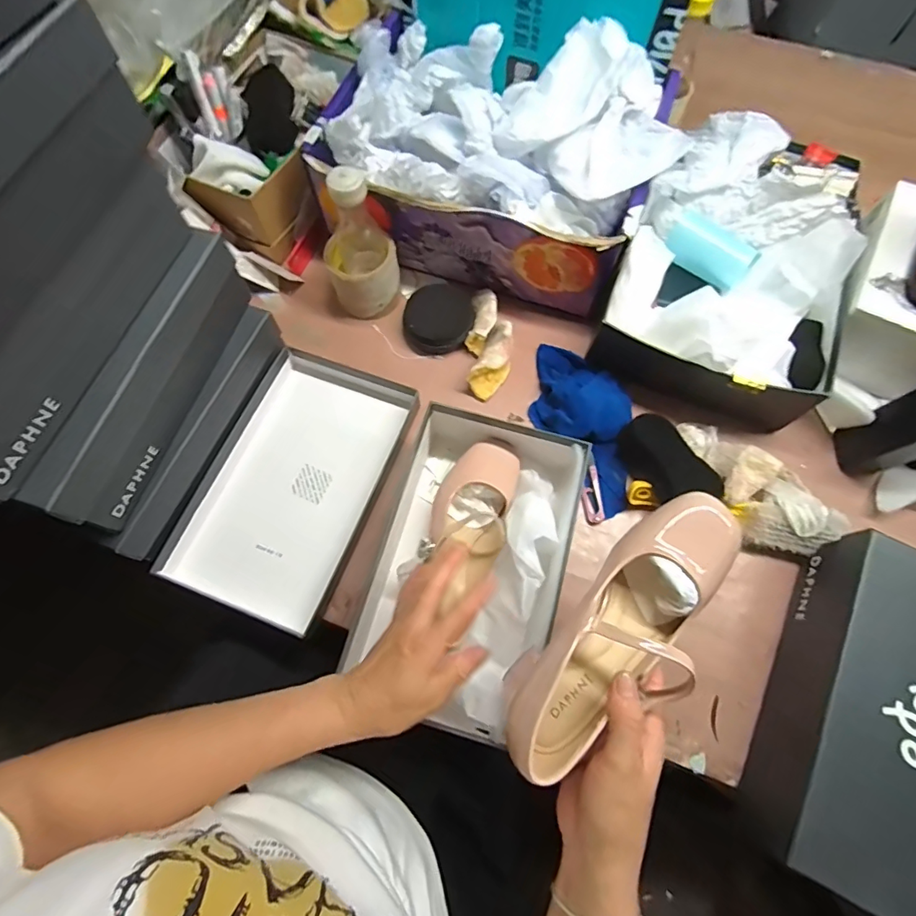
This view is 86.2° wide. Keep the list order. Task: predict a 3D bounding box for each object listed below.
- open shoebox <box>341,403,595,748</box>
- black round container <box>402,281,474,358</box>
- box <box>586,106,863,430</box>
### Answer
[{"bbox_3d":[0.009,0.097,0.506,0.188,0.107,0.301,20,71,8],"label":"open shoebox"},{"bbox_3d":[-0.025,-0.184,0.657,0.089,0.042,0.094,0,69,1],"label":"black round container"},{"bbox_3d":[0.341,-0.246,0.618,0.263,0.124,0.378,20,71,8],"label":"box"}]

